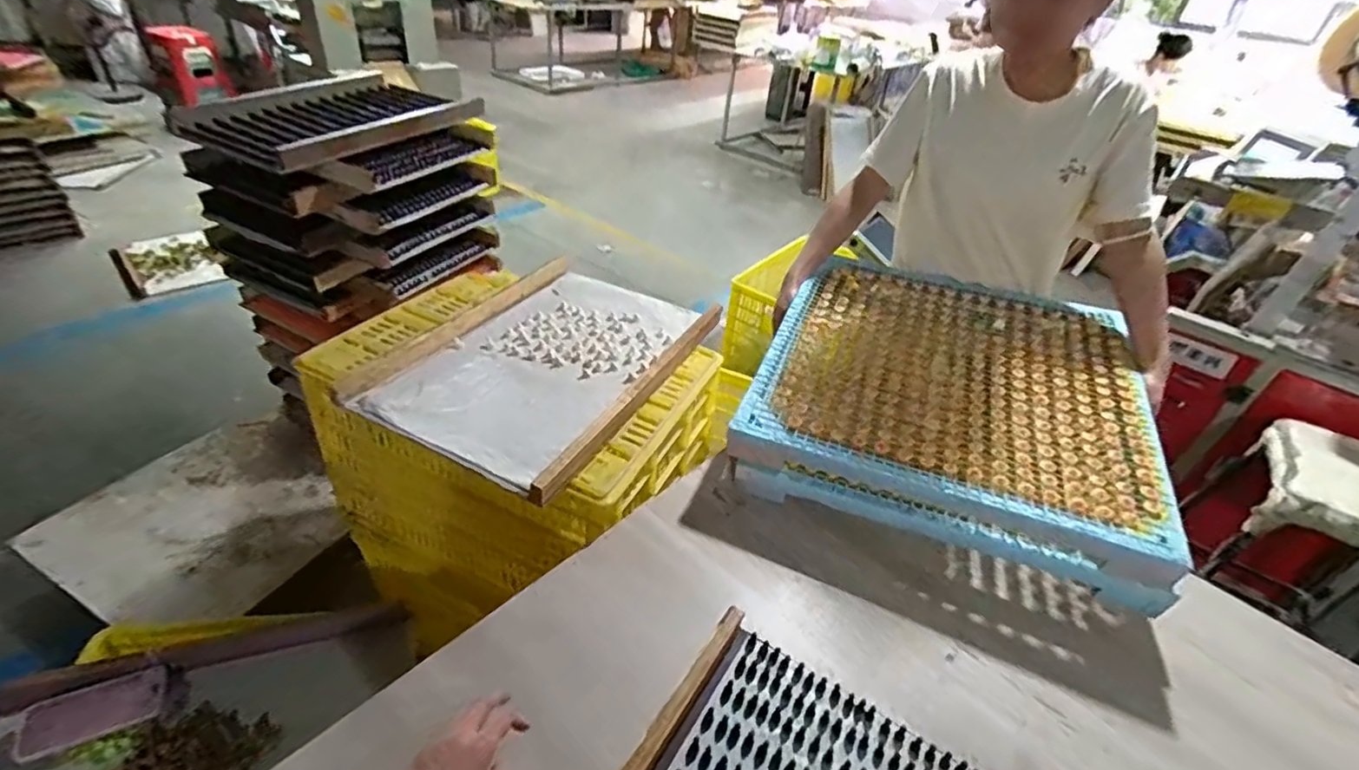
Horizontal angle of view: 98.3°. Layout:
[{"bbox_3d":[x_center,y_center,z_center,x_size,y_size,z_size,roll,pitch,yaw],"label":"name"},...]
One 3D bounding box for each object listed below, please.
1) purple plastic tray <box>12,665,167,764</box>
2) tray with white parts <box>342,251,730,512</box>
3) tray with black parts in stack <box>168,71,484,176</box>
[{"bbox_3d":[-0.855,0.480,0.855,0.161,0.025,0.075,-10,53,-31],"label":"purple plastic tray"},{"bbox_3d":[-0.231,-0.051,1.059,0.407,0.050,0.582,23,41,20],"label":"tray with white parts"},{"bbox_3d":[-0.782,-0.609,1.345,0.392,0.074,0.575,23,41,19],"label":"tray with black parts in stack"}]

